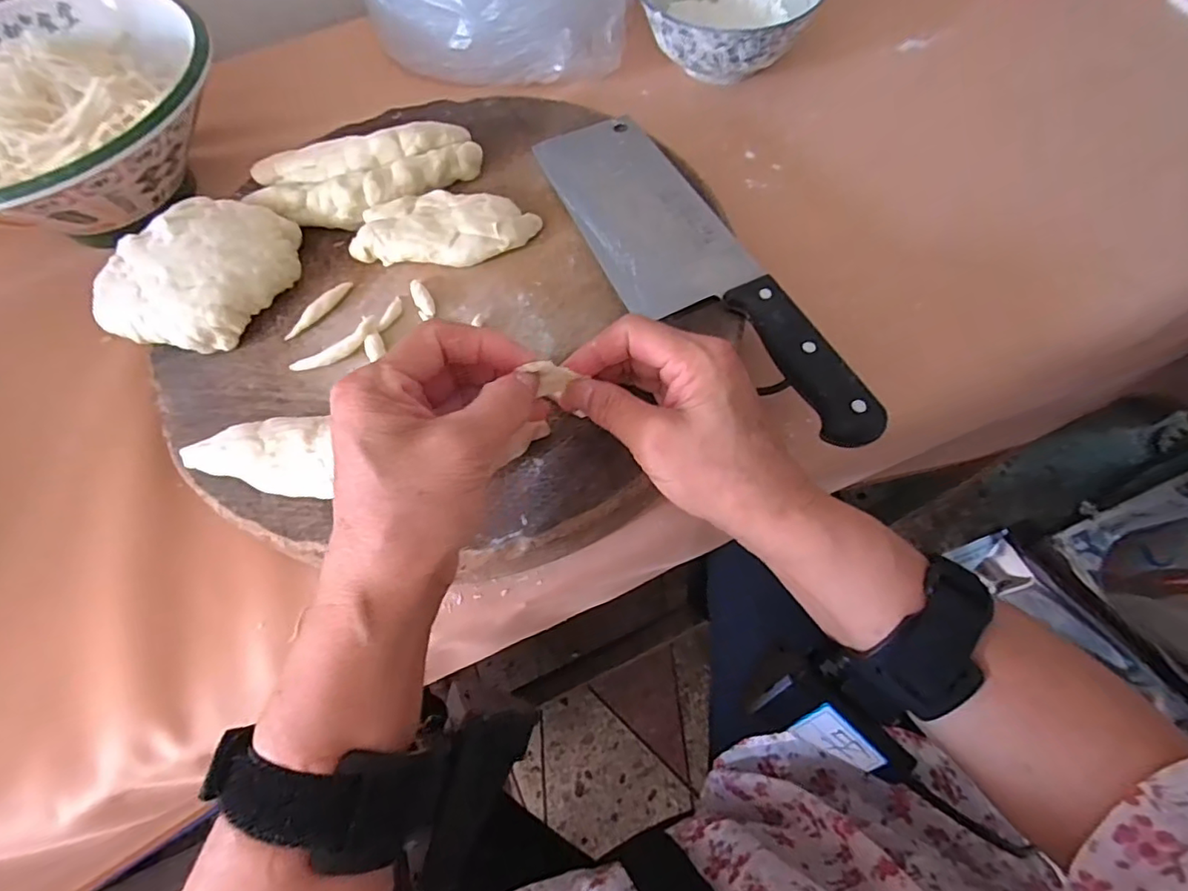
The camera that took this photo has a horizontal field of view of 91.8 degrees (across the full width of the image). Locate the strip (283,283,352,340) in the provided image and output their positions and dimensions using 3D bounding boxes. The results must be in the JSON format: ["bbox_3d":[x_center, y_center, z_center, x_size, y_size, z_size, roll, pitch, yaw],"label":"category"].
[{"bbox_3d":[-0.167,-0.083,0.349,0.010,0.008,0.051,30,68,16],"label":"strip"}]

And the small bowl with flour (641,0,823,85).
[{"bbox_3d":[0.112,-0.361,0.479,0.141,0.055,0.145,-8,63,-2],"label":"small bowl with flour"}]

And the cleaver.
[{"bbox_3d":[0.050,-0.112,0.344,0.081,0.022,0.292,-22,64,-8],"label":"cleaver"}]

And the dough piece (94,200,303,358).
[{"bbox_3d":[-0.234,-0.104,0.346,0.090,0.035,0.098,-1,63,2],"label":"dough piece"}]

